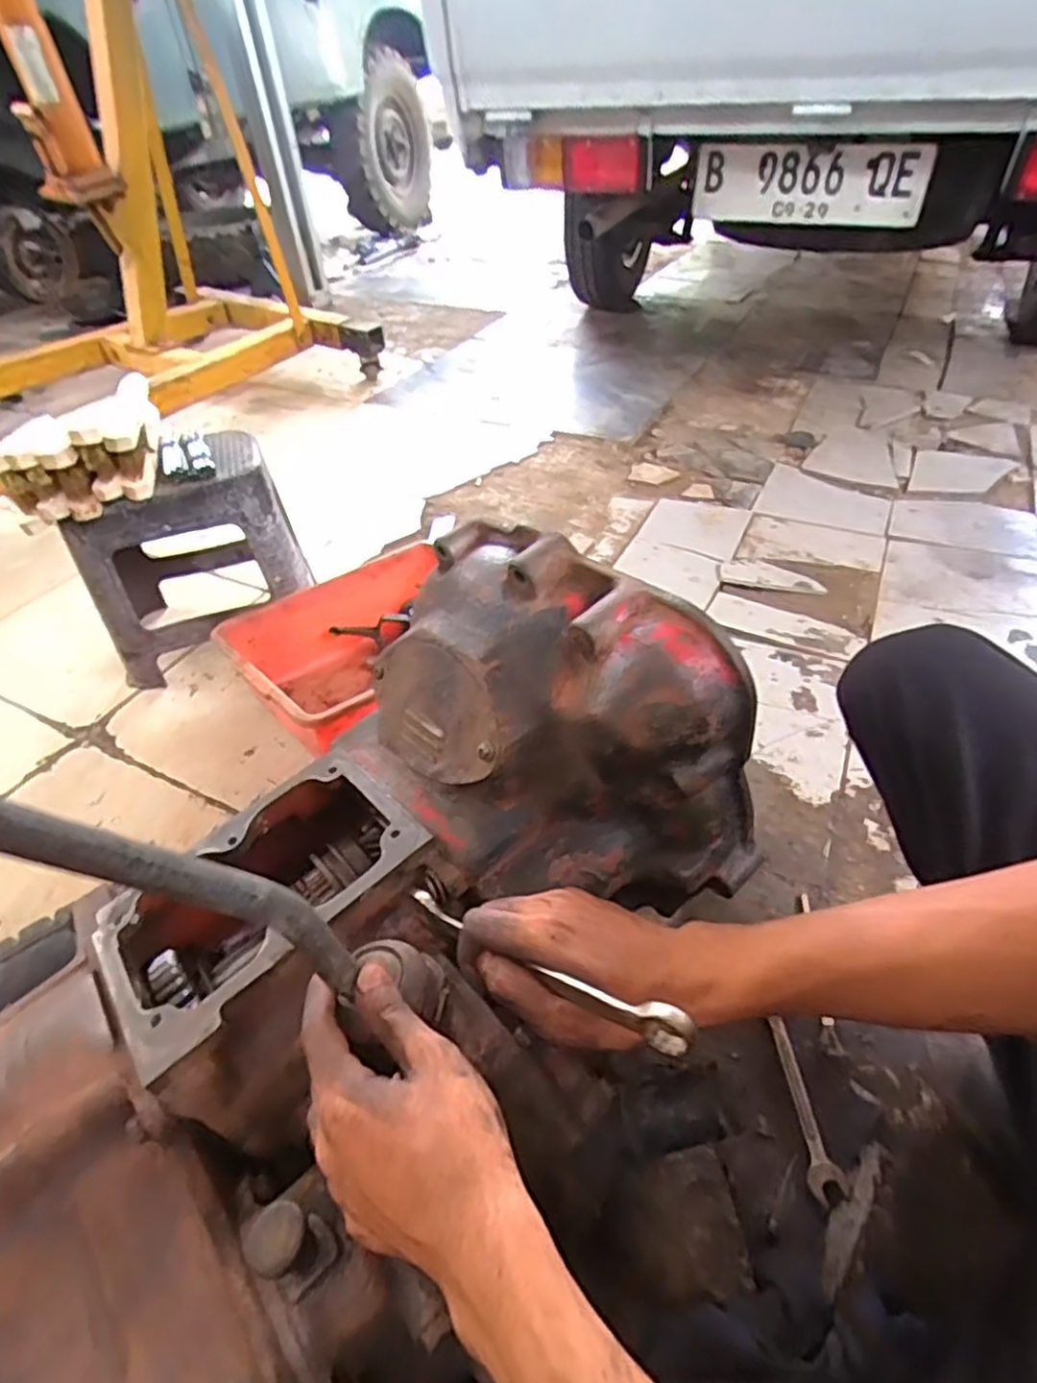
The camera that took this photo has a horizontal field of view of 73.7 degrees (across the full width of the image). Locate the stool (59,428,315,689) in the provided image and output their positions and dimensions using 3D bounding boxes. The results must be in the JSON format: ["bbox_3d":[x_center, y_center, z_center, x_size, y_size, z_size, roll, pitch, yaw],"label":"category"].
[{"bbox_3d":[-0.514,-0.223,1.105,0.313,0.319,0.239,-20,46,-17],"label":"stool"}]

